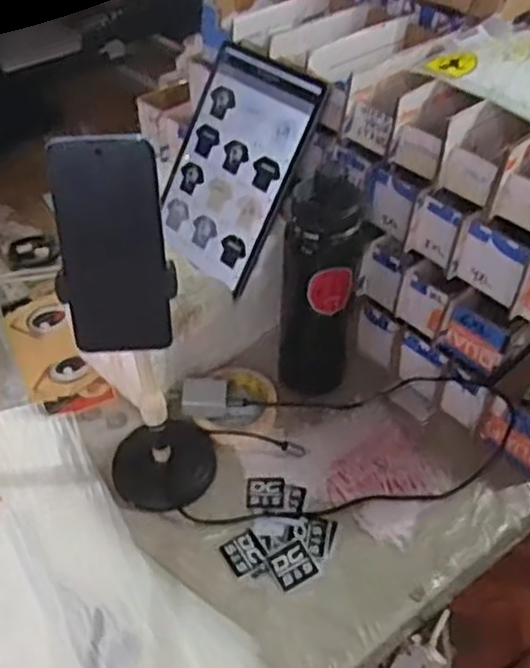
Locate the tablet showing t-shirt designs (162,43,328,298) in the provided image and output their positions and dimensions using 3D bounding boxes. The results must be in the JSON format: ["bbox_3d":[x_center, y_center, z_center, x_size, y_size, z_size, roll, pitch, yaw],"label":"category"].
[{"bbox_3d":[-0.038,-0.190,0.847,0.158,0.237,0.010,36,21,31],"label":"tablet showing t-shirt designs"}]

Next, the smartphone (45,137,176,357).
[{"bbox_3d":[-0.113,-0.063,0.555,0.076,0.164,0.007,-4,25,-4],"label":"smartphone"}]

